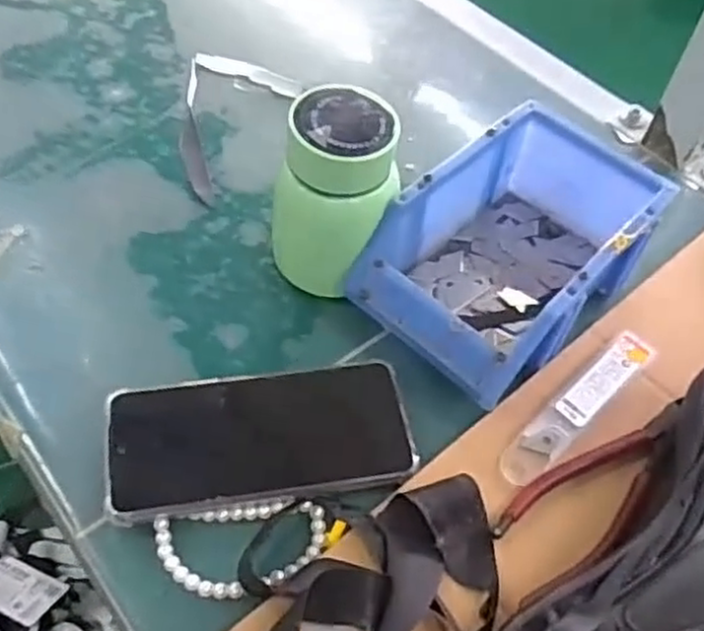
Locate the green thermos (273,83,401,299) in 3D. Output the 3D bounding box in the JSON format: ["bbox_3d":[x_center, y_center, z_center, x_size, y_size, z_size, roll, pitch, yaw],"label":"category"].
[{"bbox_3d":[-0.011,-0.070,0.443,0.068,0.119,0.064,2,53,-2],"label":"green thermos"}]

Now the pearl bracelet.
[{"bbox_3d":[-0.056,0.119,0.370,0.086,0.004,0.045,-7,54,-8],"label":"pearl bracelet"}]

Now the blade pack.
[{"bbox_3d":[0.129,0.051,0.414,0.120,0.013,0.026,-37,63,-27],"label":"blade pack"}]

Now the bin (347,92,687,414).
[{"bbox_3d":[0.103,-0.043,0.455,0.118,0.073,0.189,37,60,23],"label":"bin"}]

